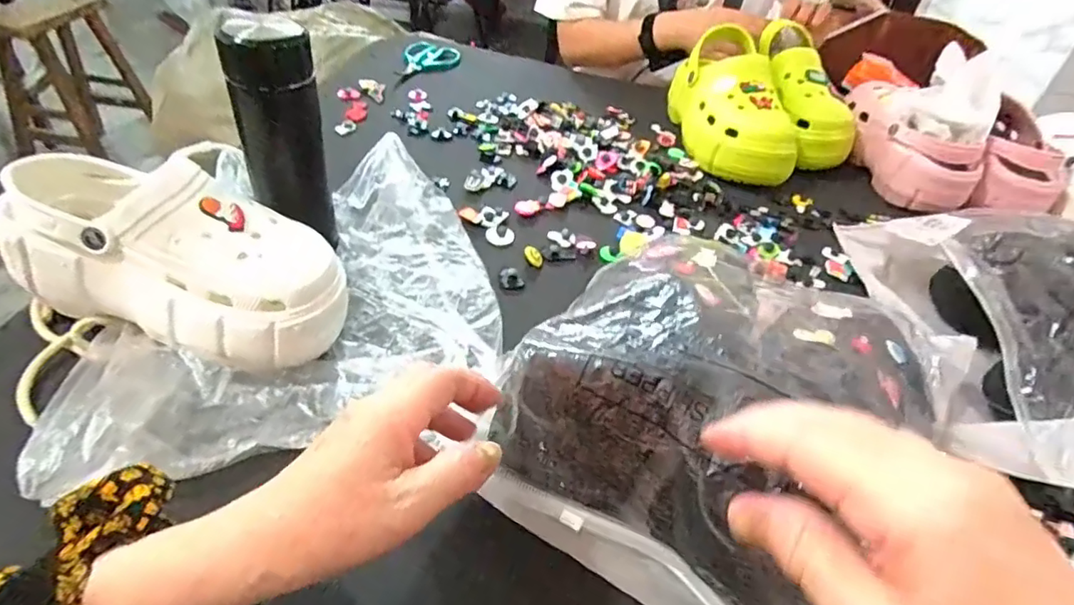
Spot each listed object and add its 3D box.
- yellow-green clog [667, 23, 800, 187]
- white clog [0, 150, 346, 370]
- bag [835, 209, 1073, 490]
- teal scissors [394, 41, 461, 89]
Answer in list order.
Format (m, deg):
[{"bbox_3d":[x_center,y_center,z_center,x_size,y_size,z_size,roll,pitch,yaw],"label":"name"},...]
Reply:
[{"bbox_3d":[0.256,-0.256,0.753,0.115,0.110,0.202,-3,43,-12],"label":"yellow-green clog"},{"bbox_3d":[-0.266,-0.041,0.423,0.244,0.103,0.106,15,42,7],"label":"white clog"},{"bbox_3d":[0.462,0.022,0.474,0.307,0.127,0.287,3,42,-5],"label":"bag"},{"bbox_3d":[-0.167,-0.361,0.871,0.081,0.015,0.161,6,42,-2],"label":"teal scissors"}]

